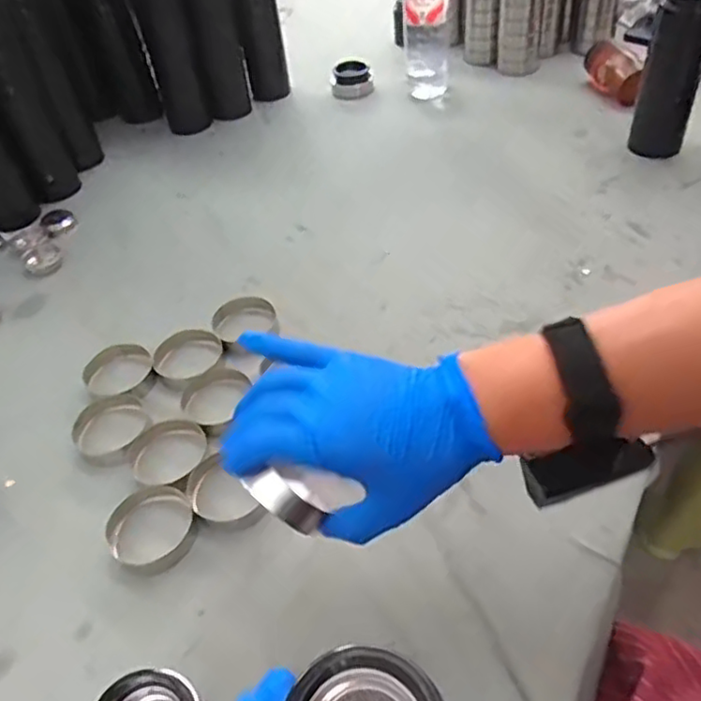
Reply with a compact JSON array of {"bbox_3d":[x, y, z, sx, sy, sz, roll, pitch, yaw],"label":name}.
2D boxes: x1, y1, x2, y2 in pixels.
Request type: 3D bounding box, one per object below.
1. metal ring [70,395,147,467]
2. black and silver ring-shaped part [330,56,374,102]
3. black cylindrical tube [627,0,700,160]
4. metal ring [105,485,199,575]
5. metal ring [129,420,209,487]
[{"bbox_3d":[-0.209,0.069,0.568,0.065,0.016,0.067,-3,44,3],"label":"metal ring"},{"bbox_3d":[0.003,-0.428,1.020,0.066,0.046,0.051,-2,44,4],"label":"black and silver ring-shaped part"},{"bbox_3d":[0.378,-0.324,0.761,0.064,0.191,0.049,16,48,22],"label":"black cylindrical tube"},{"bbox_3d":[-0.152,0.136,0.495,0.065,0.019,0.062,-3,44,3],"label":"metal ring"},{"bbox_3d":[-0.158,0.087,0.558,0.066,0.017,0.057,-27,48,-20],"label":"metal ring"}]

